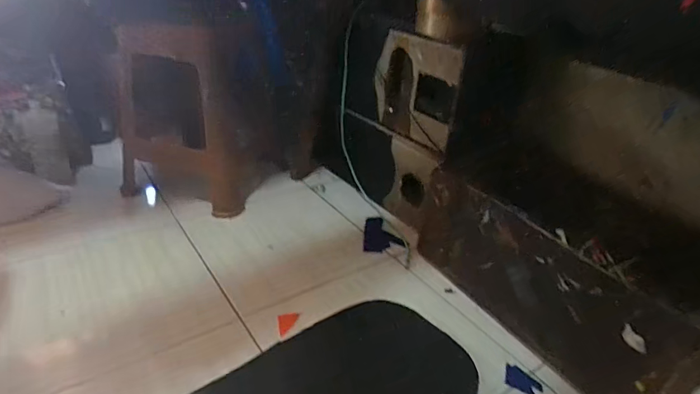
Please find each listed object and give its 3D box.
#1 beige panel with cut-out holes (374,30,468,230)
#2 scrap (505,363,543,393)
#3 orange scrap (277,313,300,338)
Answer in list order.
[{"bbox_3d":[0.156,-0.269,1.090,0.033,0.246,0.284,-13,33,-29],"label":"beige panel with cut-out holes"},{"bbox_3d":[0.318,0.338,0.803,0.068,0.004,0.045,23,41,18],"label":"scrap"},{"bbox_3d":[-0.119,0.248,0.859,0.041,0.004,0.055,-3,32,-14],"label":"orange scrap"}]

